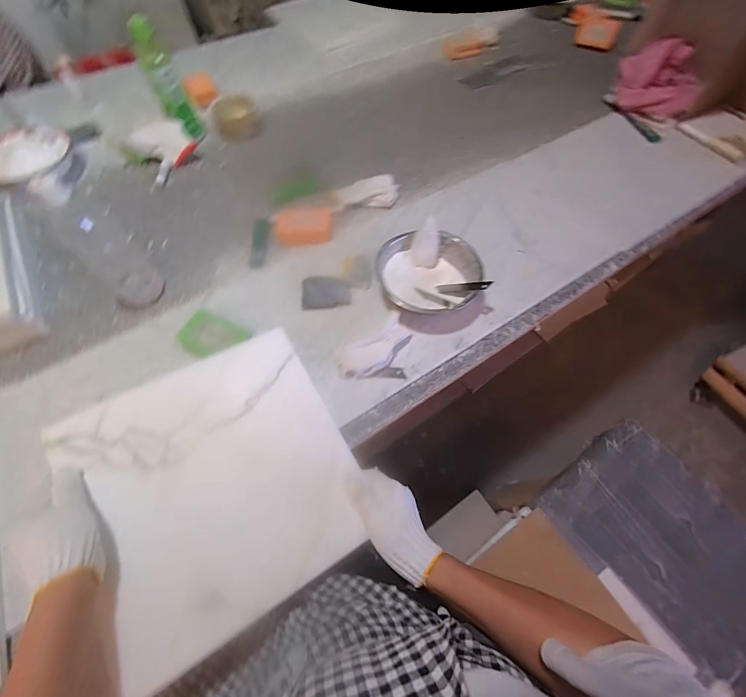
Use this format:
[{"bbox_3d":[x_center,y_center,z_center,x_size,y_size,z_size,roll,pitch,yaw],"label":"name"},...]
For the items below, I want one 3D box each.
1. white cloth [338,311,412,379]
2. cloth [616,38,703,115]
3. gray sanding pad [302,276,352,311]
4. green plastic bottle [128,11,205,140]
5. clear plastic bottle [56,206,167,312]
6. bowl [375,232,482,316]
[{"bbox_3d":[0.006,0.001,0.506,0.118,0.027,0.049,-39,71,-19],"label":"white cloth"},{"bbox_3d":[0.651,-0.609,0.790,0.178,0.115,0.161,37,68,15],"label":"cloth"},{"bbox_3d":[-0.077,-0.094,0.570,0.078,0.004,0.062,-6,64,-5],"label":"gray sanding pad"},{"bbox_3d":[-0.405,-0.515,0.680,0.065,0.187,0.048,-17,65,-10],"label":"green plastic bottle"},{"bbox_3d":[-0.459,-0.173,0.587,0.082,0.058,0.267,-40,71,-19],"label":"clear plastic bottle"},{"bbox_3d":[0.090,-0.118,0.560,0.153,0.051,0.162,1,63,-2],"label":"bowl"}]

